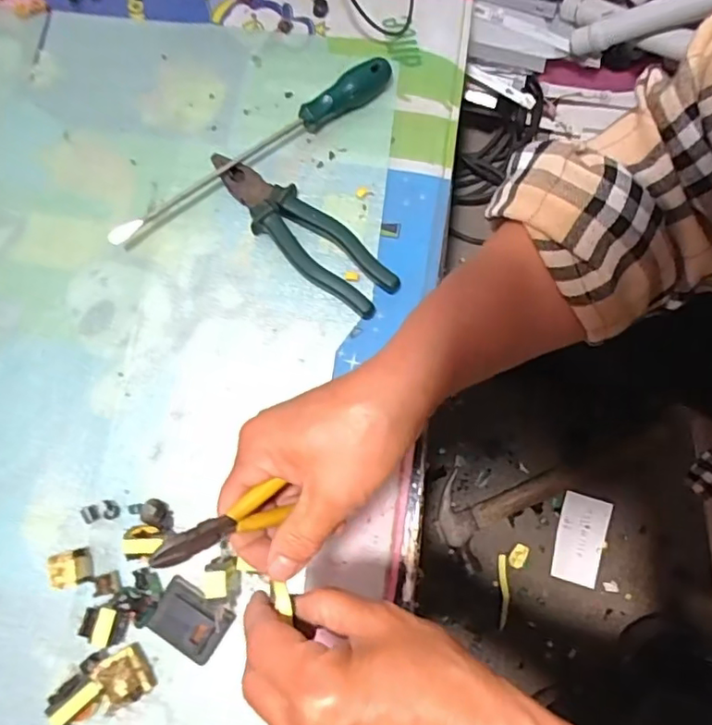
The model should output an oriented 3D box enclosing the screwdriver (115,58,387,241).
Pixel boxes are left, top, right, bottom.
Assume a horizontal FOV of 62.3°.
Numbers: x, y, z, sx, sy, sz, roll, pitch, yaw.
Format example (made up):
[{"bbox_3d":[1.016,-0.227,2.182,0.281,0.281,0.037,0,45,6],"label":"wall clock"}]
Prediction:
[{"bbox_3d":[-0.089,-0.188,0.516,0.282,0.036,0.025,-35,80,-5],"label":"screwdriver"}]

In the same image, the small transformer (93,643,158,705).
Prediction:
[{"bbox_3d":[-0.171,0.233,0.439,0.030,0.028,0.035,-31,80,-5],"label":"small transformer"}]

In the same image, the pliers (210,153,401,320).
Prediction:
[{"bbox_3d":[-0.050,-0.114,0.508,0.193,0.019,0.048,42,83,9],"label":"pliers"}]

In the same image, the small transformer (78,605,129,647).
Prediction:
[{"bbox_3d":[-0.192,0.201,0.453,0.032,0.015,0.027,16,80,5],"label":"small transformer"}]

